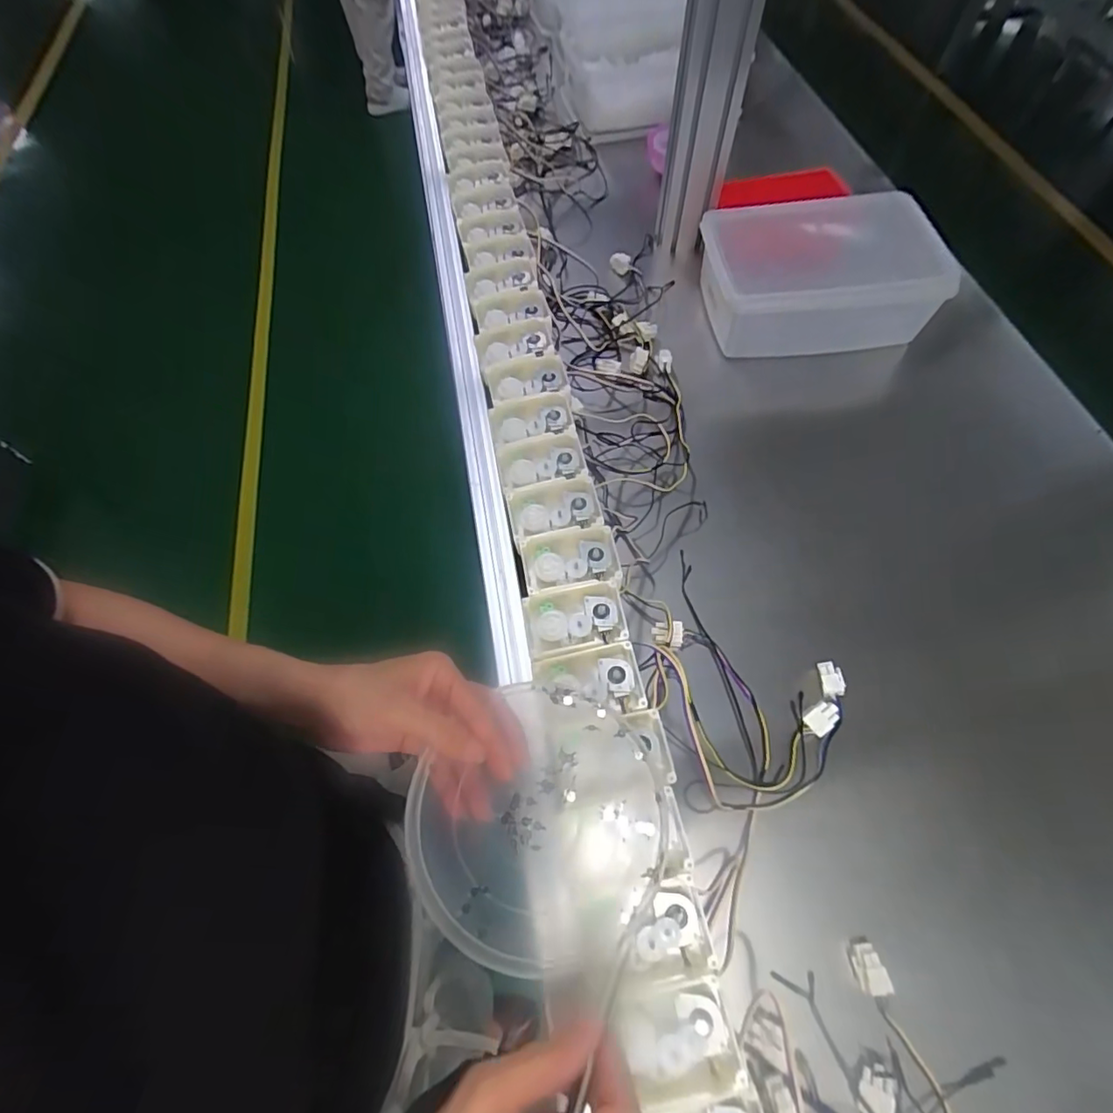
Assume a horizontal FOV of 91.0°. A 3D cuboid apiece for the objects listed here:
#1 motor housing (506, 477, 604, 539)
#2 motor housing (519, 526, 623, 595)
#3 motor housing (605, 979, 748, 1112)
[{"bbox_3d":[-0.002,-0.040,0.472,0.075,0.020,0.047,-7,63,-2],"label":"motor housing"},{"bbox_3d":[0.012,0.004,0.449,0.077,0.020,0.052,-9,63,-4],"label":"motor housing"},{"bbox_3d":[0.068,0.277,0.313,0.065,0.024,0.050,-12,63,-5],"label":"motor housing"}]

